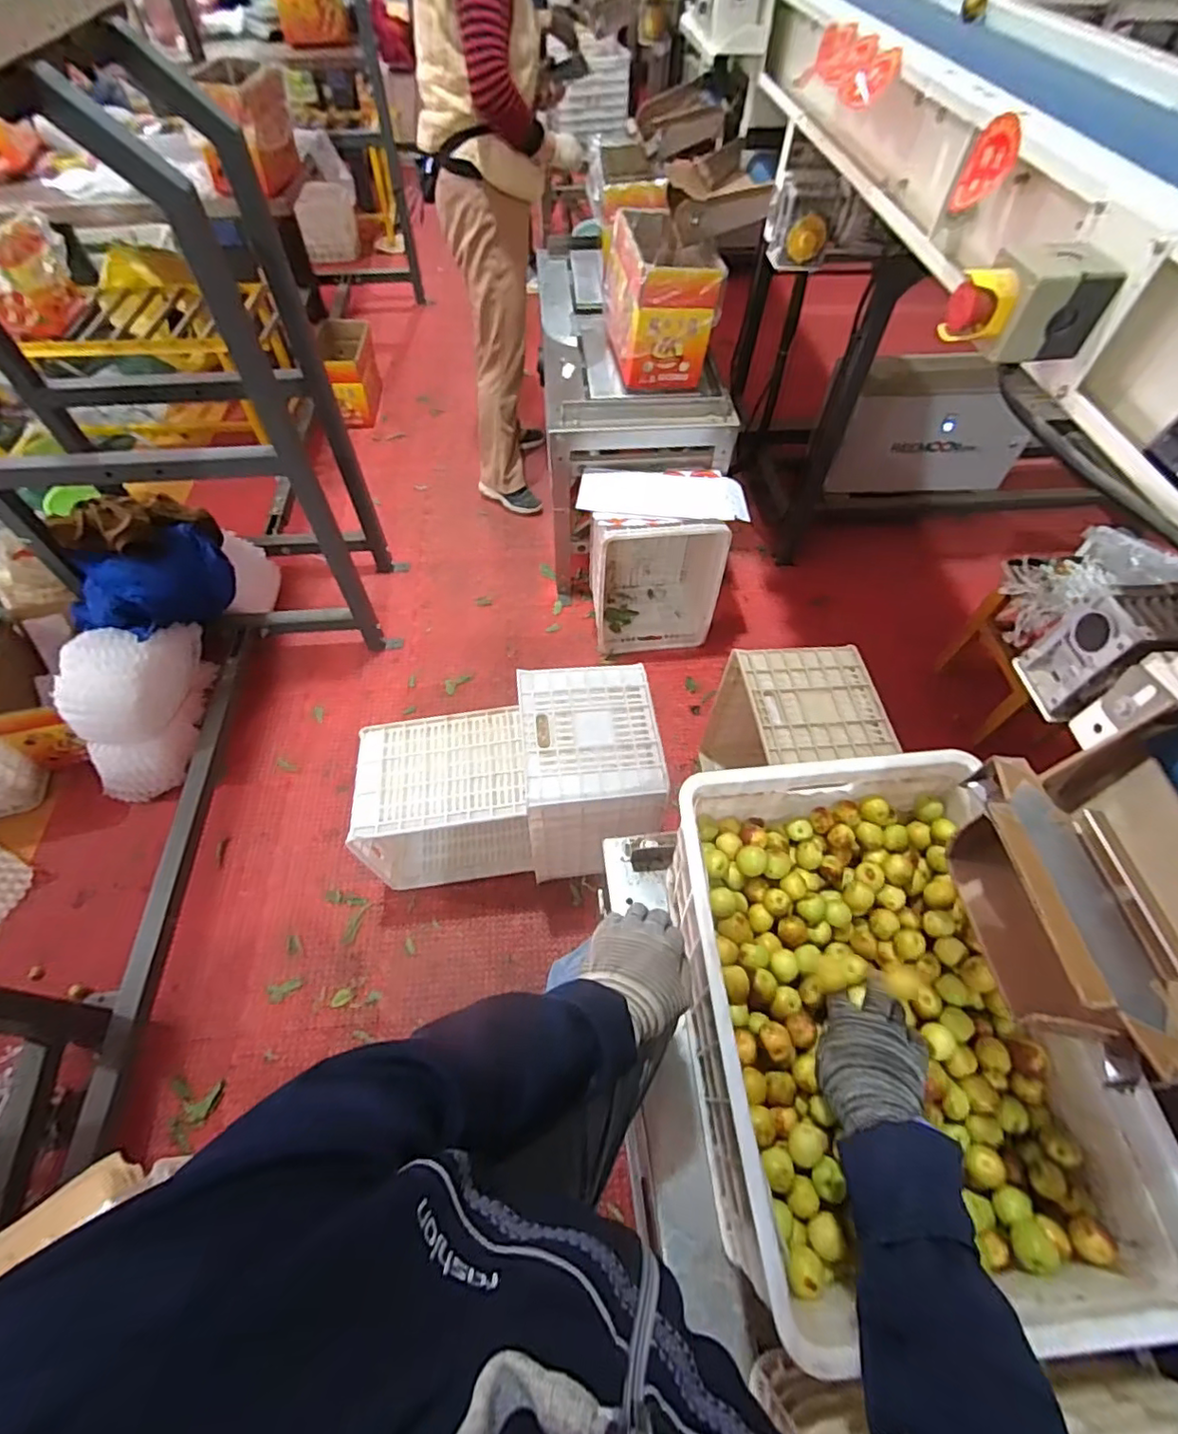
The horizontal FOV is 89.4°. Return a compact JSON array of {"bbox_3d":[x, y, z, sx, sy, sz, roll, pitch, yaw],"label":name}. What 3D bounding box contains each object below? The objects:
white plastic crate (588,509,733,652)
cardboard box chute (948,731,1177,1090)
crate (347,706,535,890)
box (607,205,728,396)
[{"bbox_3d":[0.197,-0.458,1.814,0.367,0.482,0.256,-3,57,-3],"label":"white plastic crate"},{"bbox_3d":[0.437,0.162,0.496,0.210,0.124,0.264,-4,57,-4],"label":"cardboard box chute"},{"bbox_3d":[-0.331,0.206,1.448,0.415,0.363,0.283,-5,57,-4],"label":"crate"},{"bbox_3d":[0.181,-1.061,1.542,0.239,0.288,0.362,-5,57,-4],"label":"box"}]

